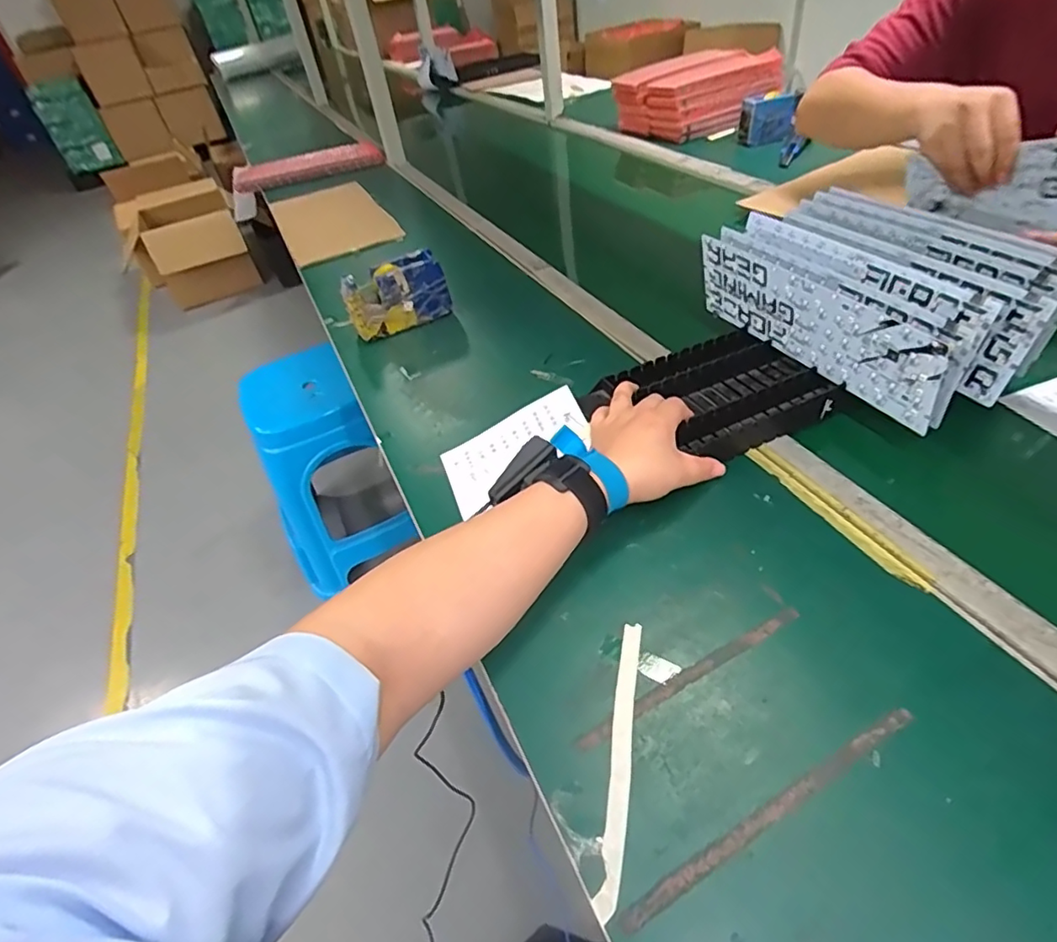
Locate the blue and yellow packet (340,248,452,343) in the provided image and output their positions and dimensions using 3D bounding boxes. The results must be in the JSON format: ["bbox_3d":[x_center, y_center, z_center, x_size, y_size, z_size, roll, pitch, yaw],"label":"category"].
[{"bbox_3d":[-0.174,-0.231,0.762,0.133,0.096,0.034,-23,44,-13],"label":"blue and yellow packet"}]

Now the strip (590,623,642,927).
[{"bbox_3d":[0.057,0.173,0.355,0.014,0.004,0.170,6,46,12],"label":"strip"}]

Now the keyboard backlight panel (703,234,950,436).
[{"bbox_3d":[0.259,-0.137,0.539,0.009,0.090,0.268,-29,48,-9],"label":"keyboard backlight panel"}]

